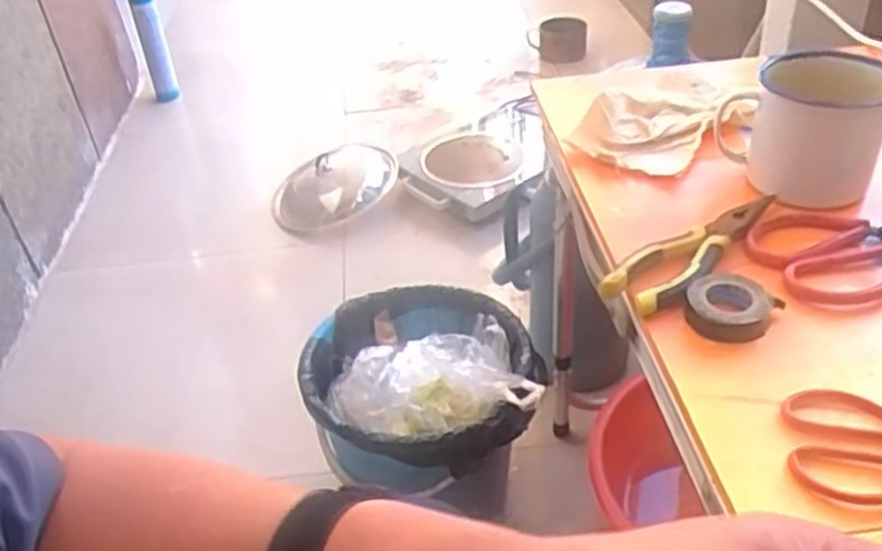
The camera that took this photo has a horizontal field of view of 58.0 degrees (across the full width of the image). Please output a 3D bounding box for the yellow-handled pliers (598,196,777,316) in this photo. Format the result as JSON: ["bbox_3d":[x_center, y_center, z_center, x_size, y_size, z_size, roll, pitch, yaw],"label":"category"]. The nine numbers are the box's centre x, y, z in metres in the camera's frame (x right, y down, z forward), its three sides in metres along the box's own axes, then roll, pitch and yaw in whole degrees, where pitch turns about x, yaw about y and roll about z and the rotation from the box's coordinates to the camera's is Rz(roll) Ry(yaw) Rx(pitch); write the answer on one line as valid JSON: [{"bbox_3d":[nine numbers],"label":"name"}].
[{"bbox_3d":[0.198,-0.023,0.610,0.177,0.014,0.052,-31,44,-30],"label":"yellow-handled pliers"}]

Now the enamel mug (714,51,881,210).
[{"bbox_3d":[0.299,-0.125,0.666,0.123,0.103,0.088,3,38,10],"label":"enamel mug"}]

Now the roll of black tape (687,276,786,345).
[{"bbox_3d":[0.199,0.023,0.551,0.056,0.015,0.059,-3,37,3],"label":"roll of black tape"}]

